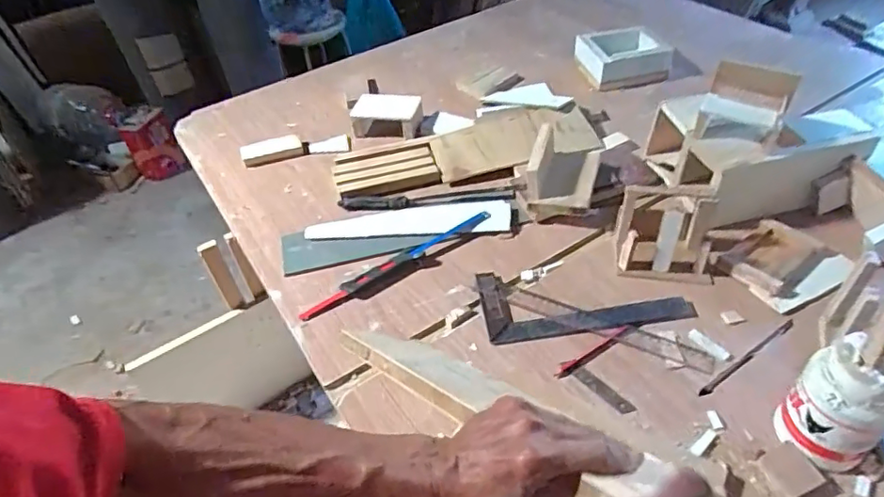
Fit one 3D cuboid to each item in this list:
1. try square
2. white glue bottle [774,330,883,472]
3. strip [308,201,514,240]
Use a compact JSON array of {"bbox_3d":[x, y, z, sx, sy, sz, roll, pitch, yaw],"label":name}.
[{"bbox_3d":[0.179,0.064,0.714,0.255,0.008,0.109,-7,44,1],"label":"try square"},{"bbox_3d":[0.372,0.144,0.517,0.066,0.127,0.079,-33,50,-23],"label":"white glue bottle"},{"bbox_3d":[-0.051,-0.044,0.843,0.304,0.010,0.063,-3,45,5],"label":"strip"}]

